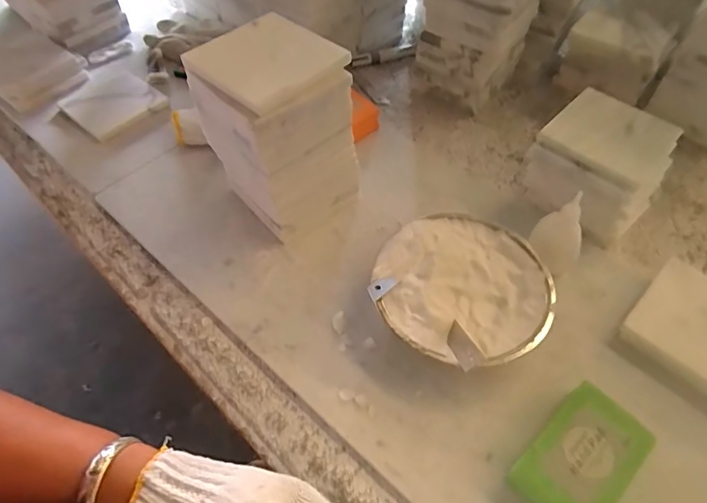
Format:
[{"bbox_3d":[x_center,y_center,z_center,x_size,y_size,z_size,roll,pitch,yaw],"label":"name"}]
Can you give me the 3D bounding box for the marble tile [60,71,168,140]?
[{"bbox_3d":[-0.305,-0.188,0.604,0.105,0.015,0.100,34,61,20],"label":"marble tile"}]

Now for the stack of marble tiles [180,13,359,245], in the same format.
[{"bbox_3d":[-0.070,-0.111,0.447,0.106,0.160,0.121,-38,64,-24],"label":"stack of marble tiles"}]

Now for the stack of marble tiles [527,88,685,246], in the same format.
[{"bbox_3d":[0.247,-0.085,0.481,0.116,0.075,0.119,39,63,23],"label":"stack of marble tiles"}]

